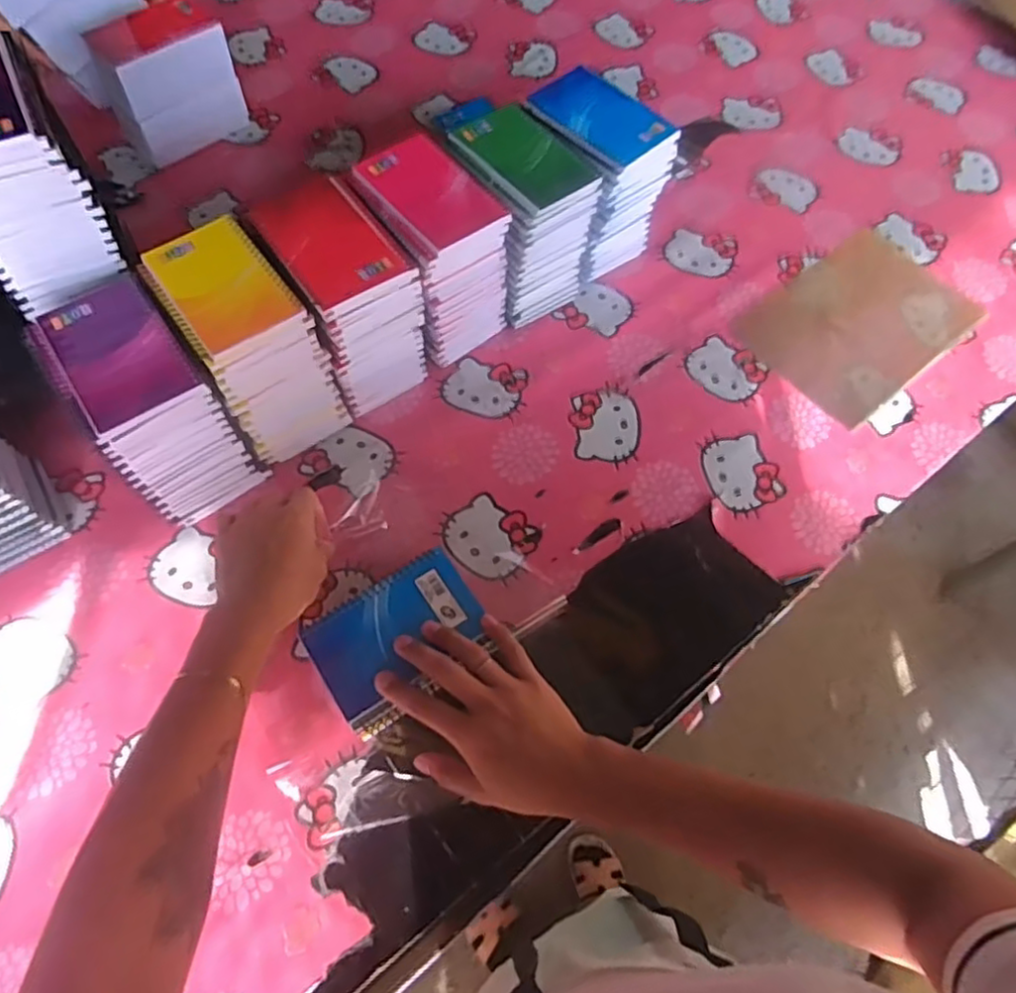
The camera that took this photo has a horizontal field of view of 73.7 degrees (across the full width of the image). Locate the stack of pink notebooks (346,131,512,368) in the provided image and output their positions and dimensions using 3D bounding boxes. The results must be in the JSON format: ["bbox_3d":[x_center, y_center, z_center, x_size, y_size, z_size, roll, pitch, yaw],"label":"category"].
[{"bbox_3d":[-0.077,-0.232,0.667,0.100,0.162,0.130,-36,70,-18],"label":"stack of pink notebooks"}]

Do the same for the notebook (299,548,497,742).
[{"bbox_3d":[-0.084,0.110,0.535,0.128,0.016,0.098,-31,68,-16],"label":"notebook"}]

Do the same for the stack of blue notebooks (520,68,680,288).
[{"bbox_3d":[0.086,-0.330,0.721,0.104,0.165,0.128,-35,69,-18],"label":"stack of blue notebooks"}]

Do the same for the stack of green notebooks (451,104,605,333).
[{"bbox_3d":[0.010,-0.276,0.692,0.095,0.163,0.122,-38,70,-19],"label":"stack of green notebooks"}]

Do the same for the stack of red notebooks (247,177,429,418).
[{"bbox_3d":[-0.150,-0.179,0.635,0.092,0.161,0.133,-31,68,-16],"label":"stack of red notebooks"}]

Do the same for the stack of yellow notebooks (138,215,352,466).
[{"bbox_3d":[-0.233,-0.135,0.615,0.089,0.160,0.141,-33,69,-17],"label":"stack of yellow notebooks"}]

